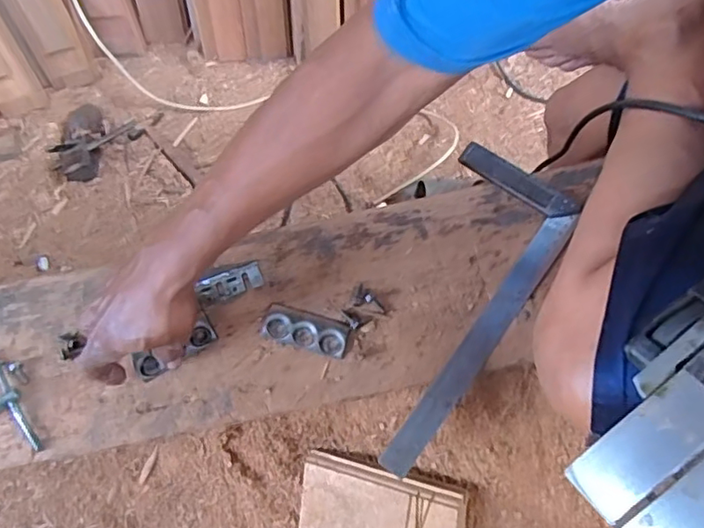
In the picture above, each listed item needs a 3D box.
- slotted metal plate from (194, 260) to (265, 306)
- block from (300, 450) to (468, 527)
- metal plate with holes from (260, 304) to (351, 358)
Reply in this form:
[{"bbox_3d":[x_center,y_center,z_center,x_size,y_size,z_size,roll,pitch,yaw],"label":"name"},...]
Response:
[{"bbox_3d":[-0.116,0.019,0.553,0.061,0.015,0.026,-23,71,-6],"label":"slotted metal plate"},{"bbox_3d":[0.025,0.252,0.560,0.171,0.019,0.101,4,88,32],"label":"block"},{"bbox_3d":[-0.043,0.062,0.541,0.084,0.010,0.033,15,71,8],"label":"metal plate with holes"}]

